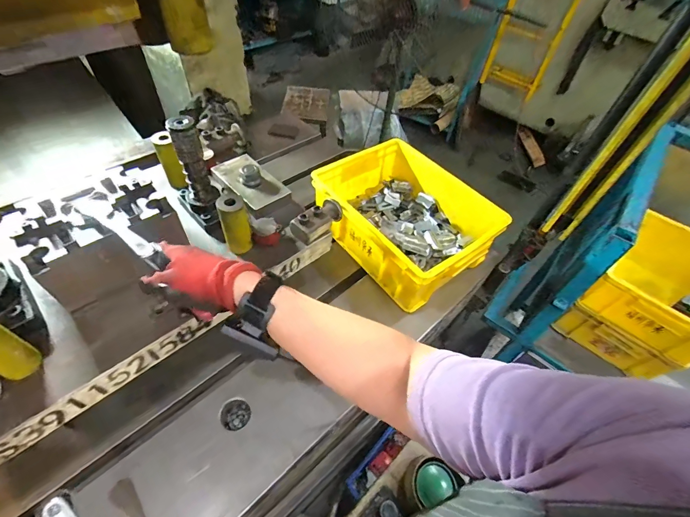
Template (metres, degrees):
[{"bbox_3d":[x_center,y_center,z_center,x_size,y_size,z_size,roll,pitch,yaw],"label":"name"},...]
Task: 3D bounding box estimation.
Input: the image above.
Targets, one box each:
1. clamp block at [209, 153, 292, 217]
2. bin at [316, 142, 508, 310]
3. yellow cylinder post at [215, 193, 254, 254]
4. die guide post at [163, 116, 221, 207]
[{"bbox_3d":[-0.176,-0.147,0.640,0.084,0.049,0.162,-32,60,-27],"label":"clamp block"},{"bbox_3d":[0.125,-0.089,0.735,0.261,0.120,0.341,-31,60,-27],"label":"bin"},{"bbox_3d":[-0.167,-0.051,0.526,0.039,0.091,0.033,-12,53,-15],"label":"yellow cylinder post"},{"bbox_3d":[-0.238,-0.147,0.538,0.040,0.144,0.036,1,51,-5],"label":"die guide post"}]

